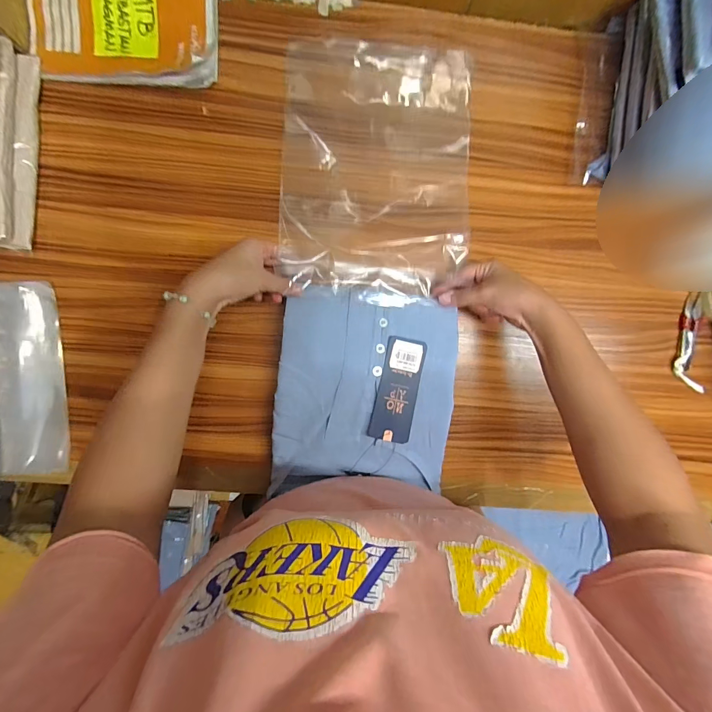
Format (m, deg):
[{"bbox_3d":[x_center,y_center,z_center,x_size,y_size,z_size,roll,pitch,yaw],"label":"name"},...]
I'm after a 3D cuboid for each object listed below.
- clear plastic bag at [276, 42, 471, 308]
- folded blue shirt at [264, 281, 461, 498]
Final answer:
[{"bbox_3d":[0.027,-0.219,0.434,0.220,0.048,0.303,1,94,-3],"label":"clear plastic bag"},{"bbox_3d":[0.010,0.046,0.435,0.203,0.023,0.241,5,94,-3],"label":"folded blue shirt"}]

